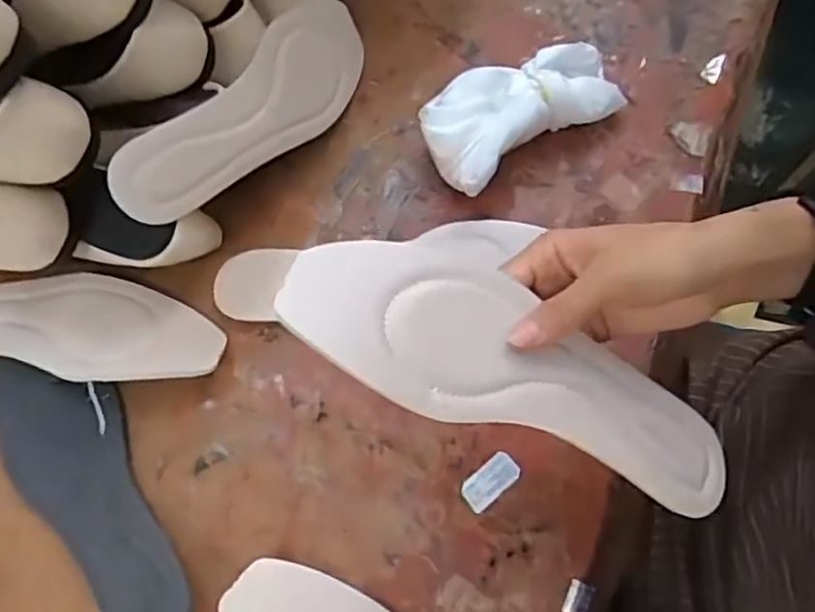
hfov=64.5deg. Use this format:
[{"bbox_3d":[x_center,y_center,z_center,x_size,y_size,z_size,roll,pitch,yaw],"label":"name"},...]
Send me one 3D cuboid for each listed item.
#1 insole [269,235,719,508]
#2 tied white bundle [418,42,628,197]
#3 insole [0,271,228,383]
[{"bbox_3d":[0.059,0.033,0.321,0.244,0.013,0.076,25,70,-12],"label":"insole"},{"bbox_3d":[0.084,-0.150,0.488,0.149,0.050,0.073,-34,70,-10],"label":"tied white bundle"},{"bbox_3d":[-0.253,0.012,0.456,0.246,0.030,0.077,6,68,5],"label":"insole"}]

